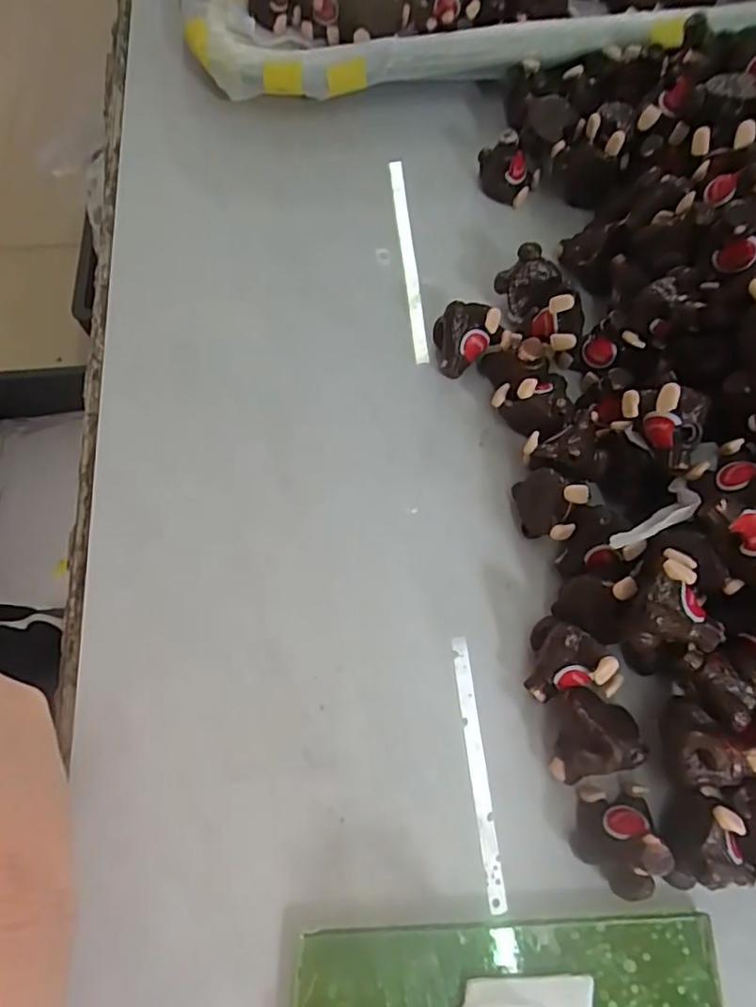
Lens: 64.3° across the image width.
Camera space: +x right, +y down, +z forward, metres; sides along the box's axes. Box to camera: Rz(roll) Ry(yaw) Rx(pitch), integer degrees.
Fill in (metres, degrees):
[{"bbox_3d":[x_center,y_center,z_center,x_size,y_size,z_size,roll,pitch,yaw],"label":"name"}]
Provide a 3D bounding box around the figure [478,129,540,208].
[{"bbox_3d":[0.048,-0.128,0.229,0.024,0.026,0.014,27,71,11],"label":"figure"}]

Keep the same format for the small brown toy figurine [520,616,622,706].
[{"bbox_3d":[0.054,0.045,0.165,0.023,0.021,0.019,8,69,4],"label":"small brown toy figurine"}]

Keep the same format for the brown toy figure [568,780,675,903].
[{"bbox_3d":[0.060,0.083,0.150,0.018,0.020,0.025,12,69,6],"label":"brown toy figure"}]

